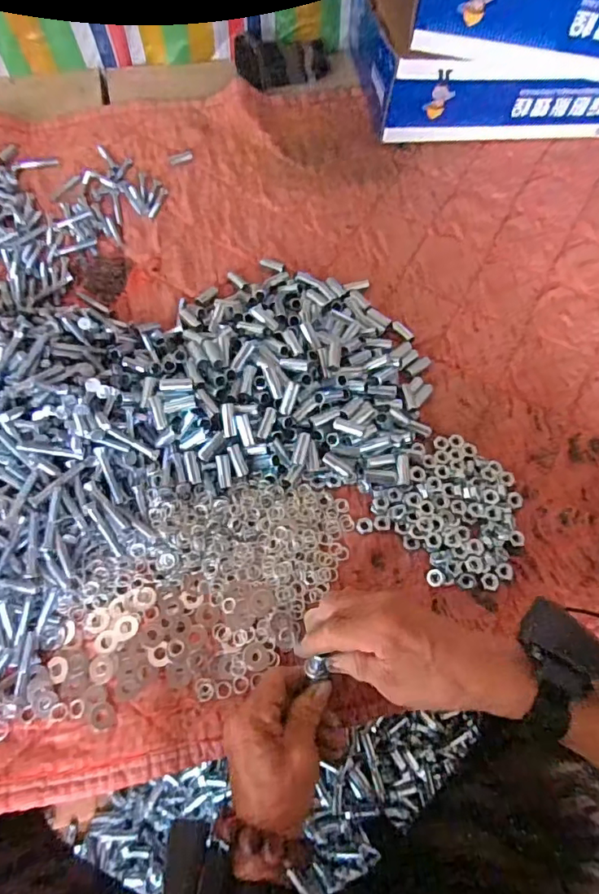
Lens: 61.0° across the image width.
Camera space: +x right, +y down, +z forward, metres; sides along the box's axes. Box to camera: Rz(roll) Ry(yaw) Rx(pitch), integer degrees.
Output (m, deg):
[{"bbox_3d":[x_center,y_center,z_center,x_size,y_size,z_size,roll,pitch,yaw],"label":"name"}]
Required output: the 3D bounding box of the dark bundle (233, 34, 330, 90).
[{"bbox_3d":[-0.025,-0.615,0.800,0.154,0.047,0.066,-10,67,-8],"label":"dark bundle"}]

